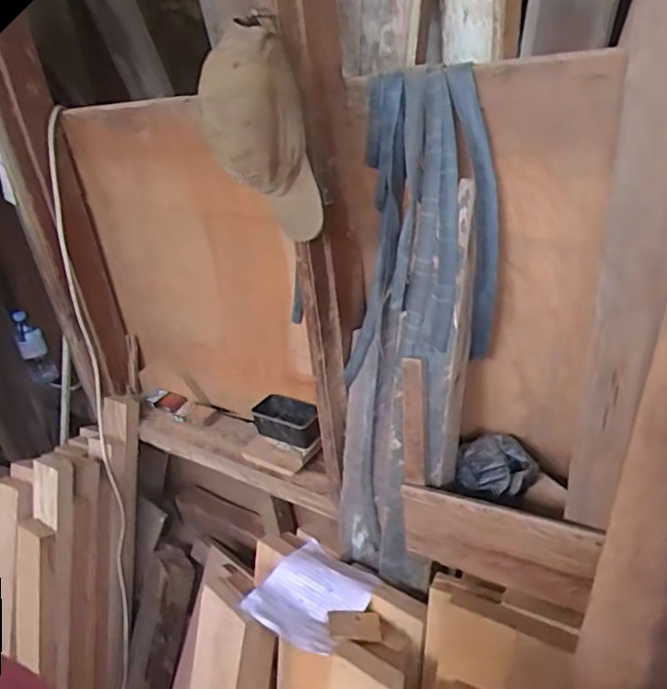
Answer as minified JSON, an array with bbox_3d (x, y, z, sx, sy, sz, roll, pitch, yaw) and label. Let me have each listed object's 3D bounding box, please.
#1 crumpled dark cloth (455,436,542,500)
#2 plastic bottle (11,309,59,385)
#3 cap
[{"bbox_3d":[0.249,0.187,0.857,0.111,0.064,0.092,-6,27,2],"label":"crumpled dark cloth"},{"bbox_3d":[-0.838,0.011,1.549,0.068,0.230,0.063,-21,30,-24],"label":"plastic bottle"},{"bbox_3d":[-0.089,-0.246,0.684,0.132,0.249,0.118,-8,27,-2],"label":"cap"}]

